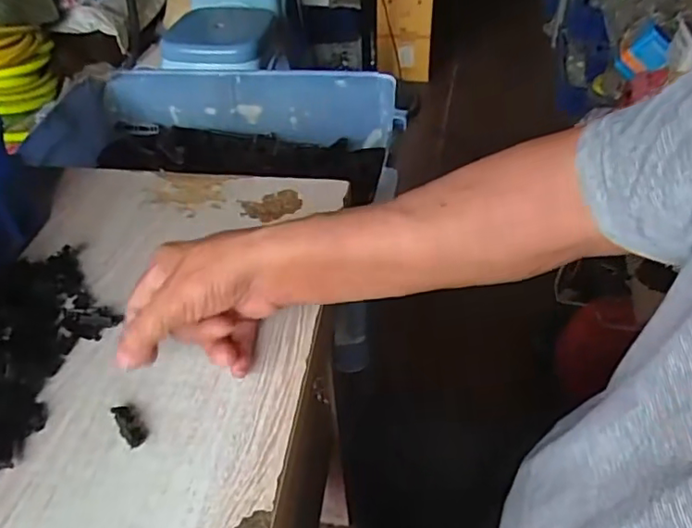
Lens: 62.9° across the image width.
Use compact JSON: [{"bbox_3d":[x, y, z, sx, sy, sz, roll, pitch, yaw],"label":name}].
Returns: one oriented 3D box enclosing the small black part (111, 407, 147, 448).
[{"bbox_3d":[-0.148,0.109,0.385,0.013,0.007,0.035,-33,51,-27],"label":"small black part"}]

